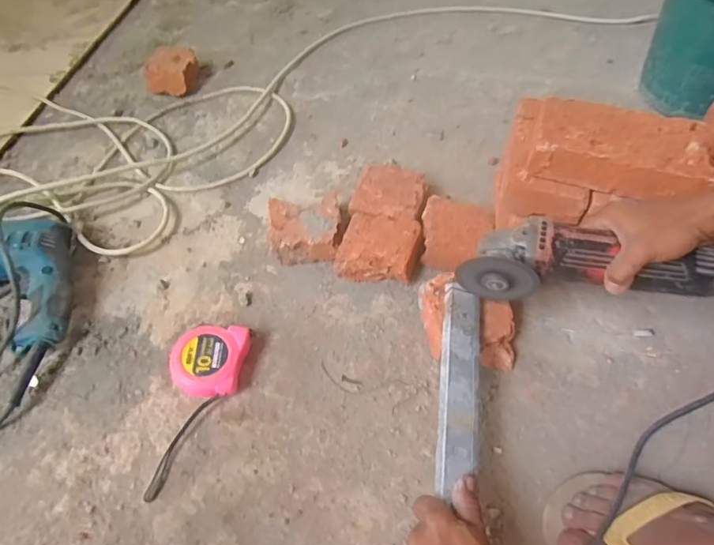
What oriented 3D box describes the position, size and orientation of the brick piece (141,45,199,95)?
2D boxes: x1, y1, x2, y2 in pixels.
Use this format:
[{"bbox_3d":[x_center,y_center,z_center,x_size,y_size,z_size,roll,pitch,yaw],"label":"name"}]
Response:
[{"bbox_3d":[-0.360,-0.396,0.947,0.080,0.055,0.121,0,55,0],"label":"brick piece"}]

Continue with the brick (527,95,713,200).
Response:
[{"bbox_3d":[0.309,-0.149,0.580,0.190,0.048,0.107,13,55,11],"label":"brick"}]

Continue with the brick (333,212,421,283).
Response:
[{"bbox_3d":[0.032,-0.030,0.689,0.105,0.058,0.092,14,56,10],"label":"brick"}]

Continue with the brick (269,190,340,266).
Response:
[{"bbox_3d":[-0.073,-0.064,0.717,0.108,0.054,0.107,-5,55,-4],"label":"brick"}]

